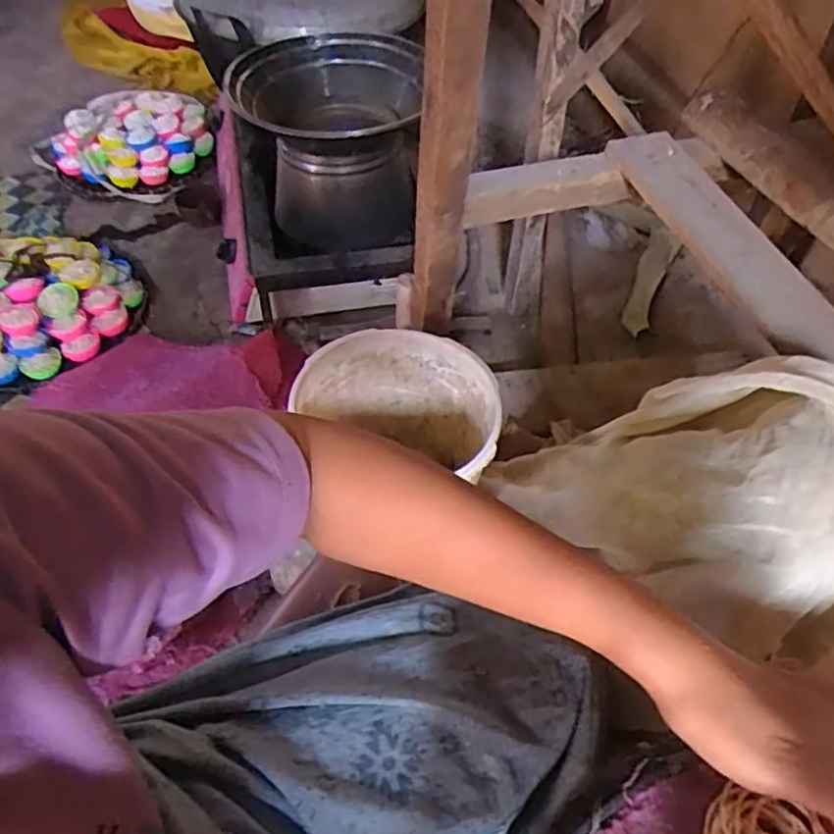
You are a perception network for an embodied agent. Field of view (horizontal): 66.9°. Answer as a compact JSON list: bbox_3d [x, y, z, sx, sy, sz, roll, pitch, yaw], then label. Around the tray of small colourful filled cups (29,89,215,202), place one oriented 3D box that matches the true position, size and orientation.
[{"bbox_3d":[-0.579,-0.555,1.283,0.327,0.101,0.273,-31,59,-23],"label":"tray of small colourful filled cups"}]

